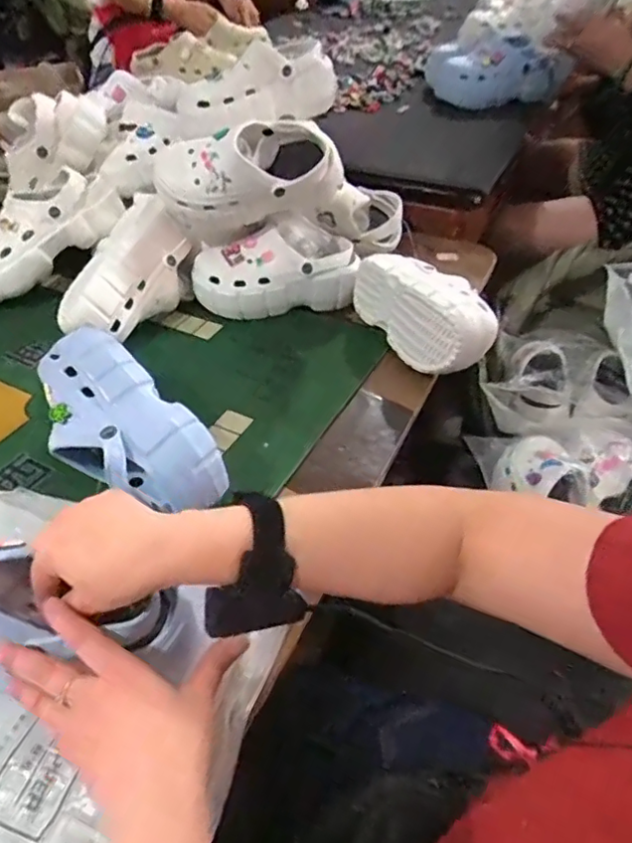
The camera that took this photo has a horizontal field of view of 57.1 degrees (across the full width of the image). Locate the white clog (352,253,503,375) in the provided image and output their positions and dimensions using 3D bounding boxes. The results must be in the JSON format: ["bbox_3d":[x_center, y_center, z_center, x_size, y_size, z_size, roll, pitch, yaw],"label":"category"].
[{"bbox_3d":[0.142,-0.149,0.768,0.084,0.097,0.230,-19,47,-17],"label":"white clog"}]

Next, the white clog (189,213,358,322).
[{"bbox_3d":[-0.060,-0.224,0.852,0.240,0.103,0.085,-9,45,-7],"label":"white clog"}]

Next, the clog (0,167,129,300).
[{"bbox_3d":[-0.426,-0.290,0.888,0.278,0.092,0.095,-37,52,-8],"label":"clog"}]

